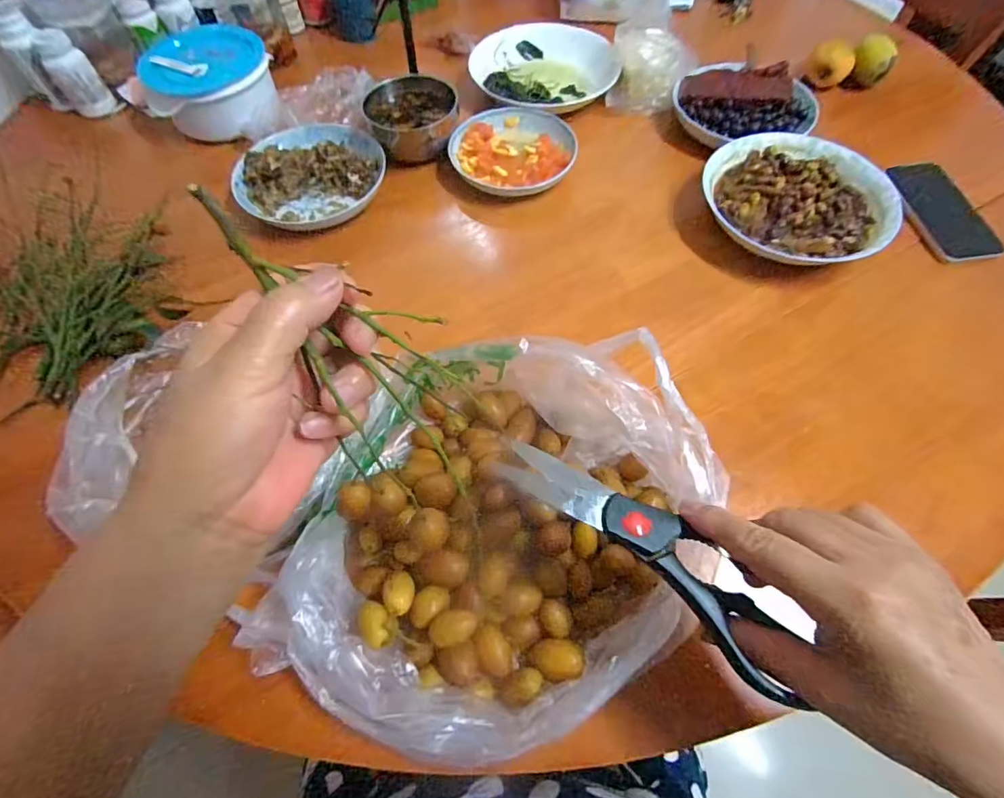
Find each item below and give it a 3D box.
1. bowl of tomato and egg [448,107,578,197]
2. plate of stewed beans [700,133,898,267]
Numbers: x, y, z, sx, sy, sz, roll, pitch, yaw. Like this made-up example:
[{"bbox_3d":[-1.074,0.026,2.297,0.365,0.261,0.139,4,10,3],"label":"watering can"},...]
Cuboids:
[{"bbox_3d":[0.013,-0.306,0.591,0.150,0.029,0.152,0,61,1],"label":"bowl of tomato and egg"},{"bbox_3d":[0.321,-0.218,0.524,0.191,0.041,0.176,0,61,1],"label":"plate of stewed beans"}]

